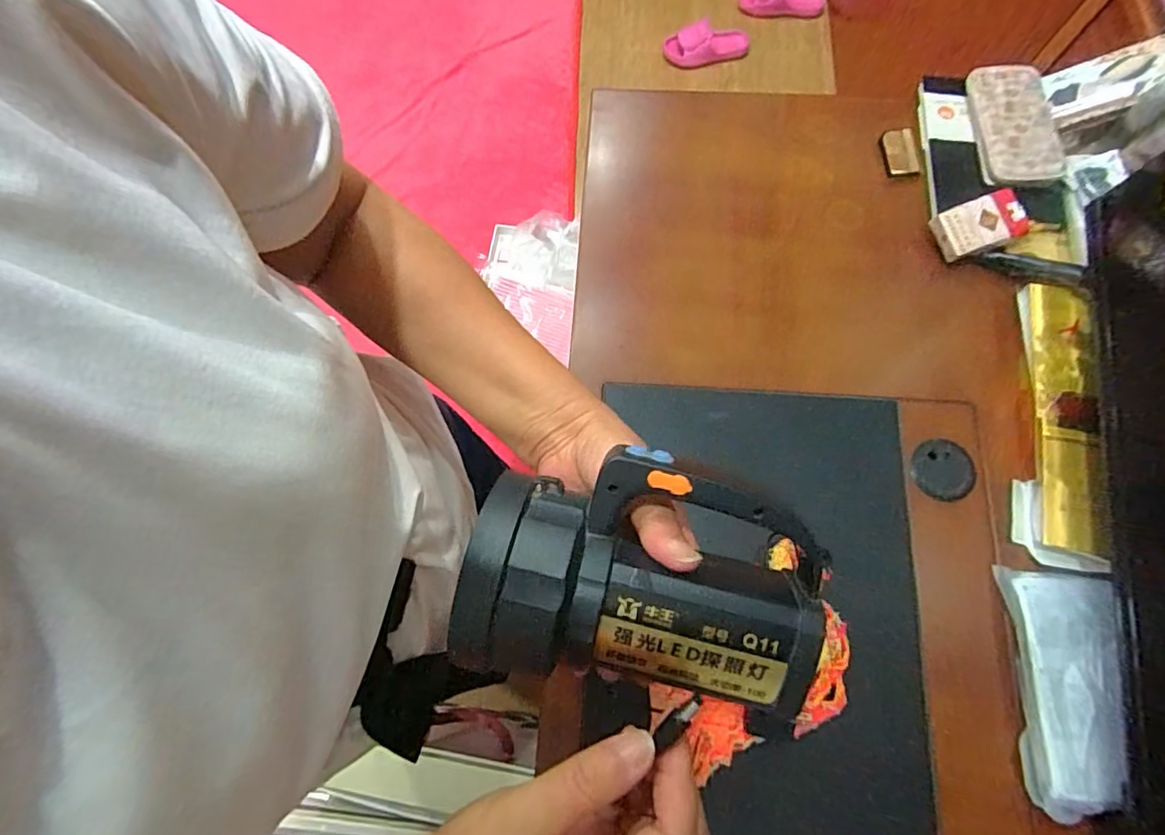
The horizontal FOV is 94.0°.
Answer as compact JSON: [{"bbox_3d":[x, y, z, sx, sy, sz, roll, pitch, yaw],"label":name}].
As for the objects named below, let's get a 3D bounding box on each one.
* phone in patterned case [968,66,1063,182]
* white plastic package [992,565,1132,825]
[{"bbox_3d":[0.509,-0.348,0.643,0.080,0.012,0.168,1,74,11],"label":"phone in patterned case"},{"bbox_3d":[0.434,0.243,0.486,0.093,0.034,0.198,7,74,3],"label":"white plastic package"}]

